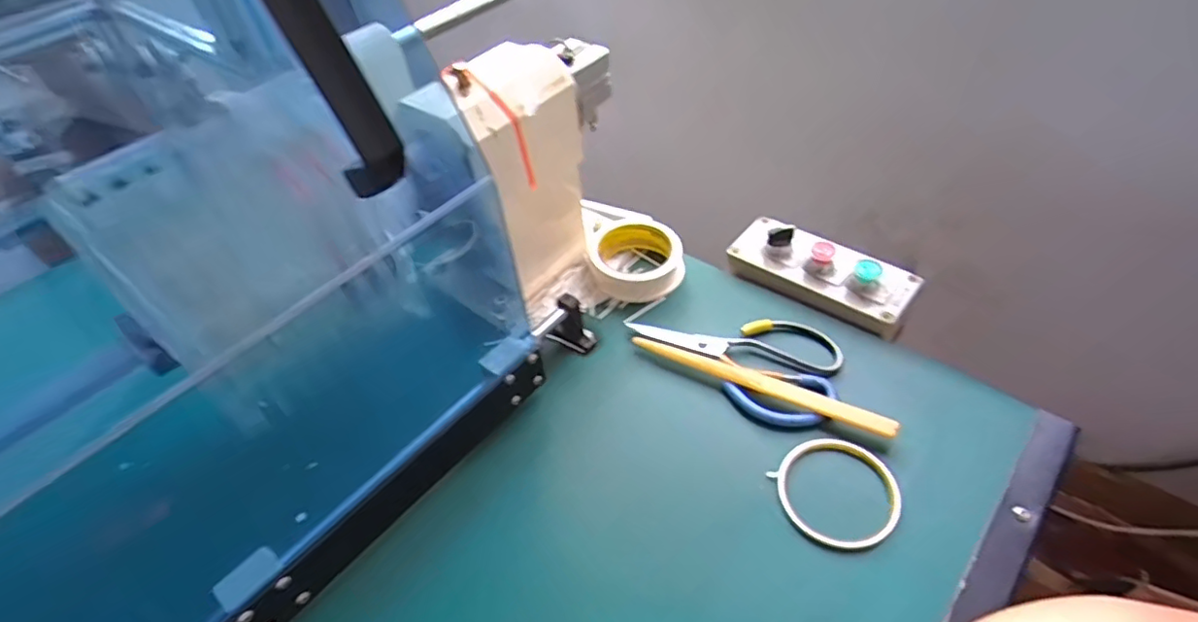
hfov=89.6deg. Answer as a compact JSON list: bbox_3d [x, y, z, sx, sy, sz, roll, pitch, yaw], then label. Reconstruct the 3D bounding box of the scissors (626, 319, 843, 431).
[{"bbox_3d":[0.120,0.038,0.551,0.186,0.009,0.116,14,50,19],"label":"scissors"}]

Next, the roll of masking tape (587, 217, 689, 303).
[{"bbox_3d":[0.039,-0.058,0.631,0.098,0.028,0.097,-3,46,4],"label":"roll of masking tape"}]

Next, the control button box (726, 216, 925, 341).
[{"bbox_3d":[0.219,-0.044,0.600,0.175,0.043,0.069,29,56,30],"label":"control button box"}]

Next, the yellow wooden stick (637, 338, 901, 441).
[{"bbox_3d":[0.135,0.059,0.519,0.227,0.007,0.018,20,52,24],"label":"yellow wooden stick"}]

